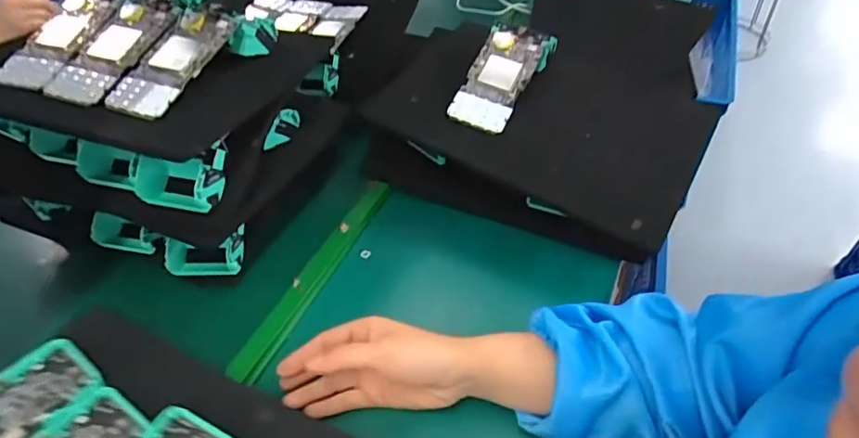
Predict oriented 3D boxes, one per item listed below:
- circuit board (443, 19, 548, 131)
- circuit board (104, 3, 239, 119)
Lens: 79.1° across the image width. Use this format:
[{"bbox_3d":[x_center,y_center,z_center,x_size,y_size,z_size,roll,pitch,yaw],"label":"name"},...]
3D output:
[{"bbox_3d":[0.078,-0.163,0.588,0.066,0.021,0.139,20,70,22],"label":"circuit board"},{"bbox_3d":[-0.235,-0.148,0.480,0.065,0.013,0.134,17,64,19],"label":"circuit board"}]

